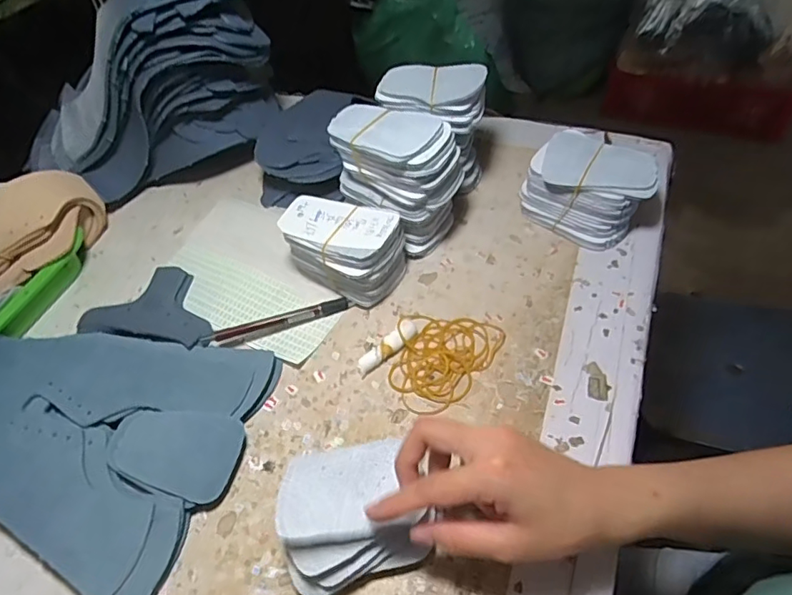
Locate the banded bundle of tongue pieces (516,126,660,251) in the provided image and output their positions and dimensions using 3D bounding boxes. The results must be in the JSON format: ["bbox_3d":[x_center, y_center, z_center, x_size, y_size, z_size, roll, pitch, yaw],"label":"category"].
[{"bbox_3d":[0.183,-0.103,0.508,0.102,0.067,0.083,35,64,29],"label":"banded bundle of tongue pieces"}]

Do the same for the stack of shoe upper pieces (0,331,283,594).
[{"bbox_3d":[-0.243,0.099,0.417,0.246,0.032,0.192,11,53,13],"label":"stack of shoe upper pieces"}]

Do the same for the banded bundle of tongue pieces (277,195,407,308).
[{"bbox_3d":[-0.048,-0.046,0.493,0.103,0.066,0.068,23,58,23],"label":"banded bundle of tongue pieces"}]

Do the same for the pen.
[{"bbox_3d":[-0.107,0.021,0.476,0.130,0.013,0.010,-17,52,-6],"label":"pen"}]

